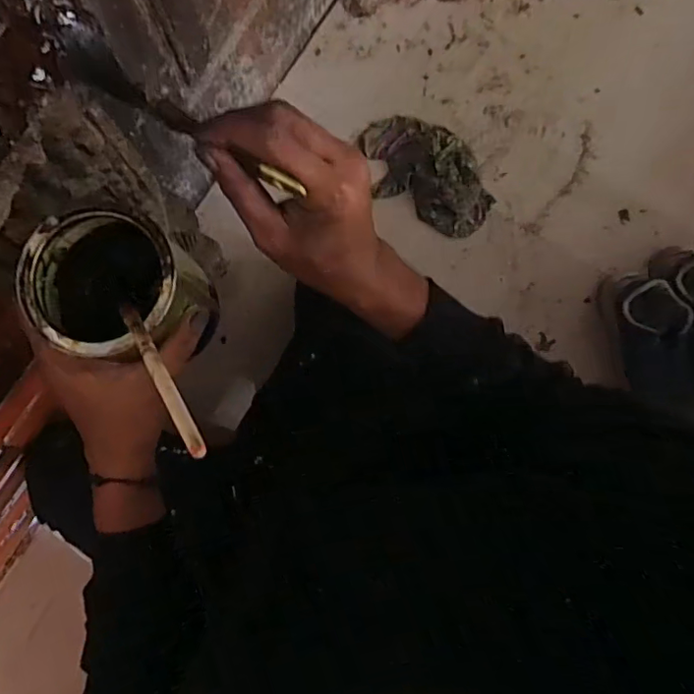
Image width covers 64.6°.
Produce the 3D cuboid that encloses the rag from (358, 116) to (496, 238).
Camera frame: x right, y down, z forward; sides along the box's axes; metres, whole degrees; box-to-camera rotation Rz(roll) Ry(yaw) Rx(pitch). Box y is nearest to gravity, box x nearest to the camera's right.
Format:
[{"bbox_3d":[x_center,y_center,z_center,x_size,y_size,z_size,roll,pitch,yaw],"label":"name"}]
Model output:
[{"bbox_3d":[0.144,-0.316,0.981,0.256,0.028,0.164,28,83,2],"label":"rag"}]

